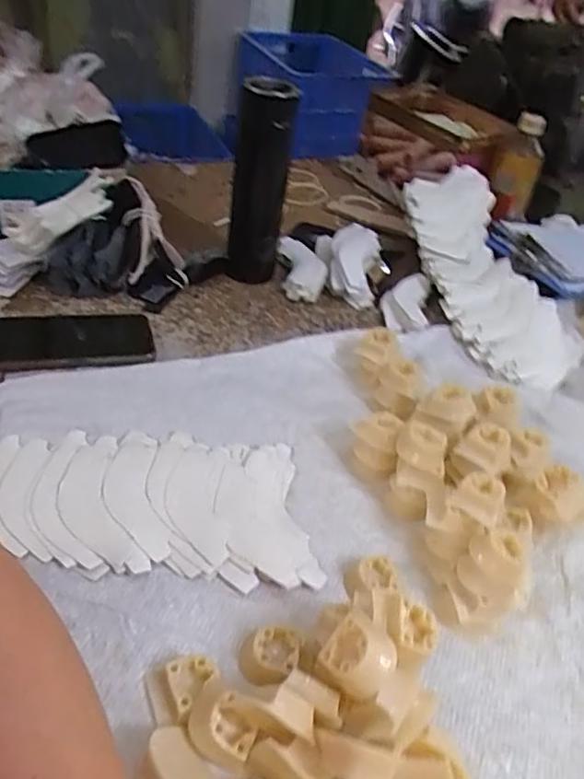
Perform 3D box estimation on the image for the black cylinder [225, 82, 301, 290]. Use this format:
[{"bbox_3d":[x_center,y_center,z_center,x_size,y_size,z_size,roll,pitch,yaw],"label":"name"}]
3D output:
[{"bbox_3d":[-0.038,-0.231,0.699,0.066,0.233,0.056,5,40,-5],"label":"black cylinder"}]

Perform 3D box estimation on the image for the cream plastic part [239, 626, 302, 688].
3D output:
[{"bbox_3d":[-0.013,0.168,0.384,0.034,0.015,0.039,37,47,29],"label":"cream plastic part"}]

